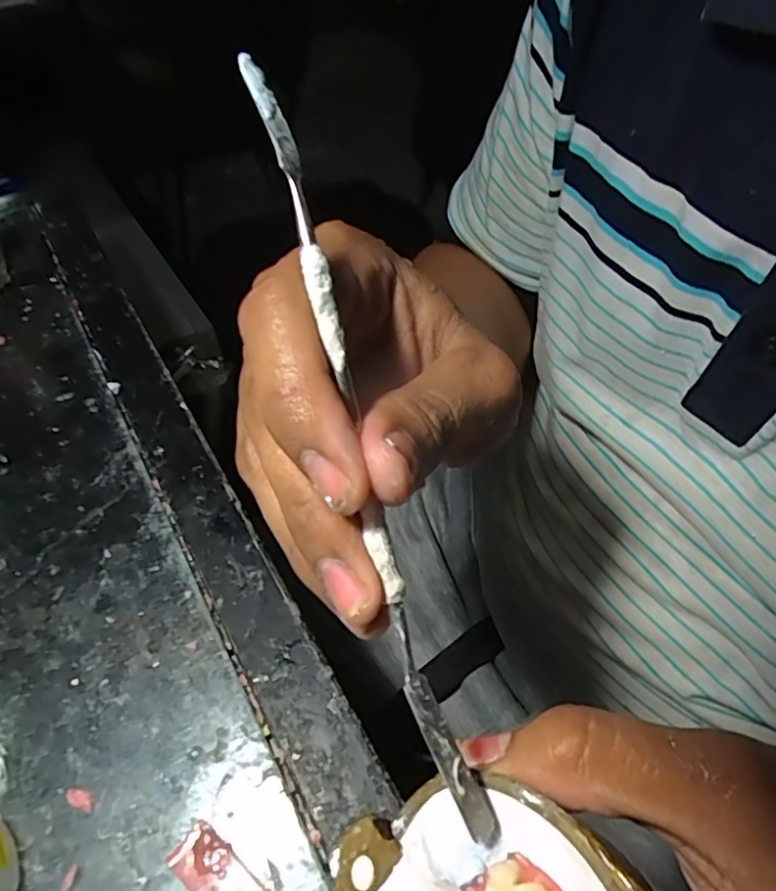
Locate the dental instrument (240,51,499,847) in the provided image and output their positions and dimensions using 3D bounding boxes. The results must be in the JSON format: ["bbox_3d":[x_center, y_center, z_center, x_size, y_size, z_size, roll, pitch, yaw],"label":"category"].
[{"bbox_3d":[-0.006,-0.003,0.132,0.010,0.008,0.184,-14,87,-10],"label":"dental instrument"}]

